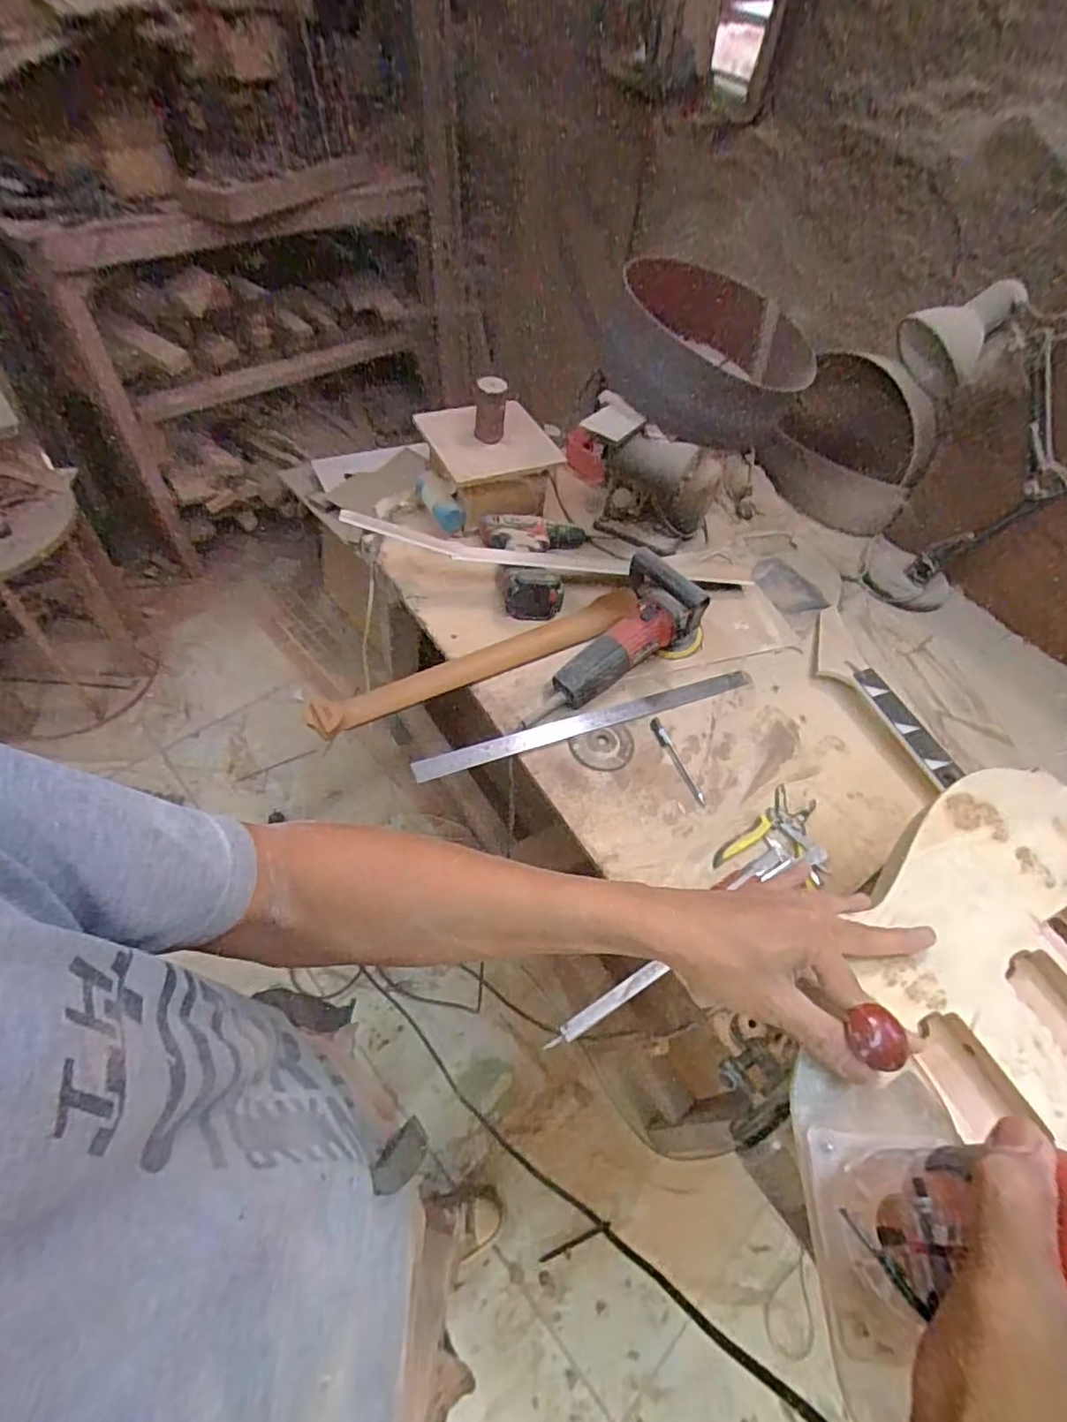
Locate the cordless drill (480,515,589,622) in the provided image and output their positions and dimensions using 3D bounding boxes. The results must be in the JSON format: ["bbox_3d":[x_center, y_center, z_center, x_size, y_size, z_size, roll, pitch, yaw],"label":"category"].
[{"bbox_3d":[0.021,-0.244,1.013,0.179,0.066,0.208,-8,56,-12],"label":"cordless drill"}]

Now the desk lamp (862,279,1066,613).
[{"bbox_3d":[0.655,-0.396,0.975,0.141,0.439,0.301,-33,64,-26],"label":"desk lamp"}]

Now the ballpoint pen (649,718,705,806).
[{"bbox_3d":[0.196,0.066,0.849,0.017,0.012,0.139,-16,56,-17],"label":"ballpoint pen"}]

